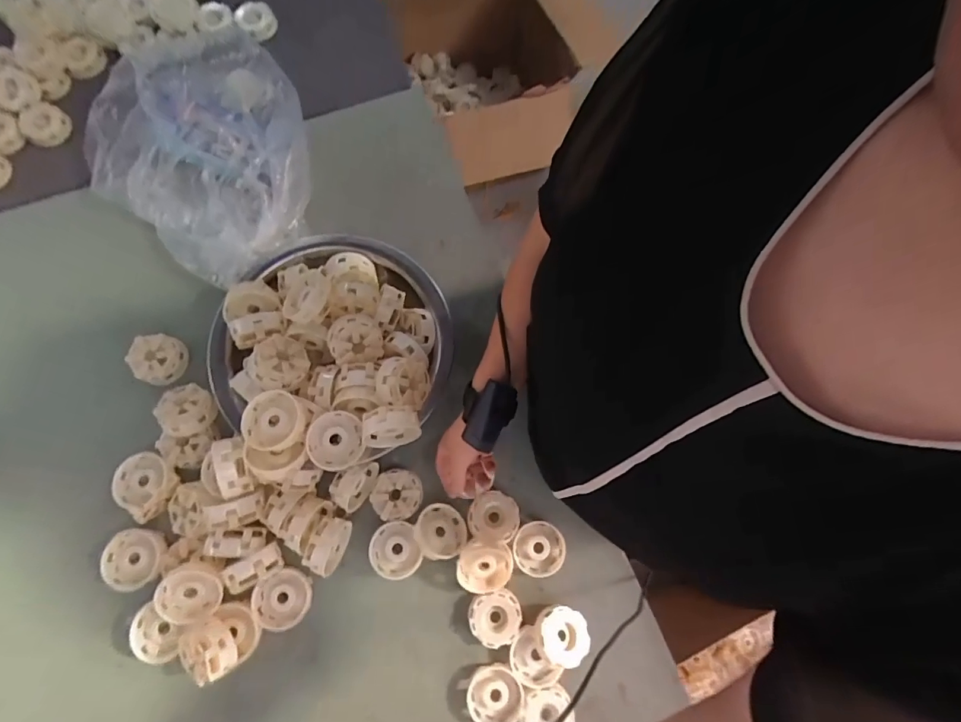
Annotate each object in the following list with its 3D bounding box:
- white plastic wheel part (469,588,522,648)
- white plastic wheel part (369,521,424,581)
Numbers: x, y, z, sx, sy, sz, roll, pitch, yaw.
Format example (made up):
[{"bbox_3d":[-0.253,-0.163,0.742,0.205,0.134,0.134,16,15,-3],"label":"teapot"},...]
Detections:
[{"bbox_3d":[0.019,0.326,0.579,0.066,0.023,0.060,1,75,-3],"label":"white plastic wheel part"},{"bbox_3d":[-0.111,0.246,0.591,0.063,0.023,0.067,1,75,-3],"label":"white plastic wheel part"}]

